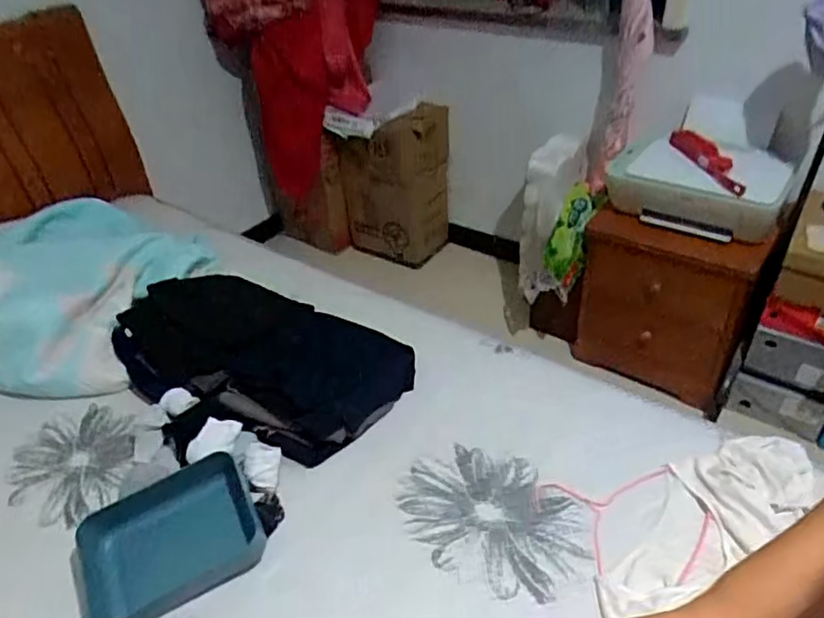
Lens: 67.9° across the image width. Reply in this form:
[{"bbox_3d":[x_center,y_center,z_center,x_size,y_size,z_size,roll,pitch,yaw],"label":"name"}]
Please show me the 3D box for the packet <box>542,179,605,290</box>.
[{"bbox_3d":[0.449,-0.204,1.706,0.127,0.290,0.099,25,23,31],"label":"packet"}]

